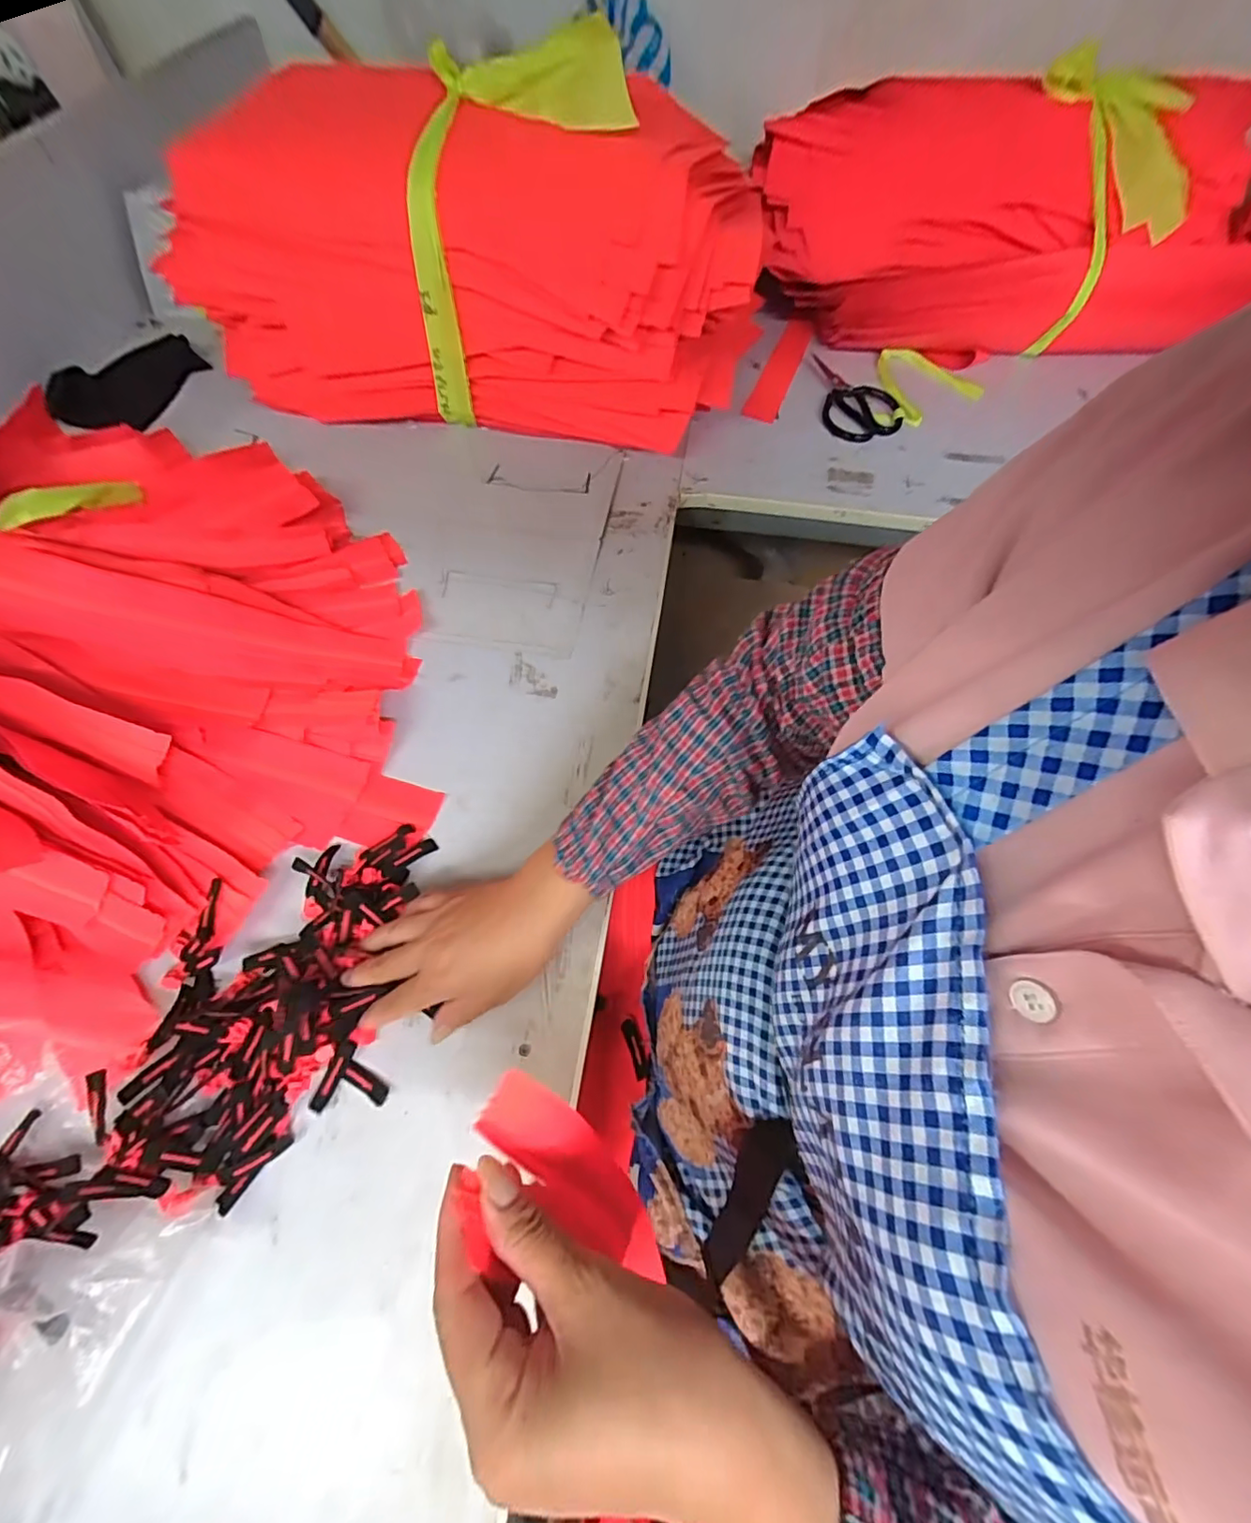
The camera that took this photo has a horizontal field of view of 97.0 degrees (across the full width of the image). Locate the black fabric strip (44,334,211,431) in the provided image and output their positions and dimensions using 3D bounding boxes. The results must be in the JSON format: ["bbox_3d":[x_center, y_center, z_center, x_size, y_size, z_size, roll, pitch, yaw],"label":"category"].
[{"bbox_3d":[-0.700,-0.529,0.786,0.200,0.081,0.018,-32,50,-14],"label":"black fabric strip"}]

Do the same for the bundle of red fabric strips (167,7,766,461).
[{"bbox_3d":[-0.175,-0.611,0.691,0.667,0.284,0.293,11,62,4],"label":"bundle of red fabric strips"}]

